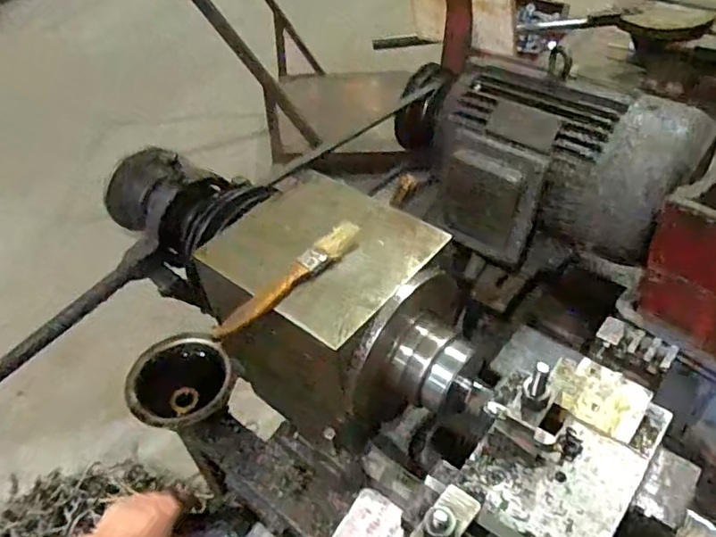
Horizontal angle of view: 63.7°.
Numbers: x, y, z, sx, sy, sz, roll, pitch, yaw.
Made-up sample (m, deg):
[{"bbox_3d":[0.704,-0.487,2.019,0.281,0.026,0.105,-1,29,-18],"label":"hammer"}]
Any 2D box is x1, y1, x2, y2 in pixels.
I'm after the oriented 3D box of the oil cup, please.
[{"bbox_3d":[-0.221,0.138,0.717,0.123,0.050,0.112,-2,45,2],"label":"oil cup"}]

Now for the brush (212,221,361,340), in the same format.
[{"bbox_3d":[-0.055,0.007,0.468,0.021,0.013,0.152,33,56,31],"label":"brush"}]

